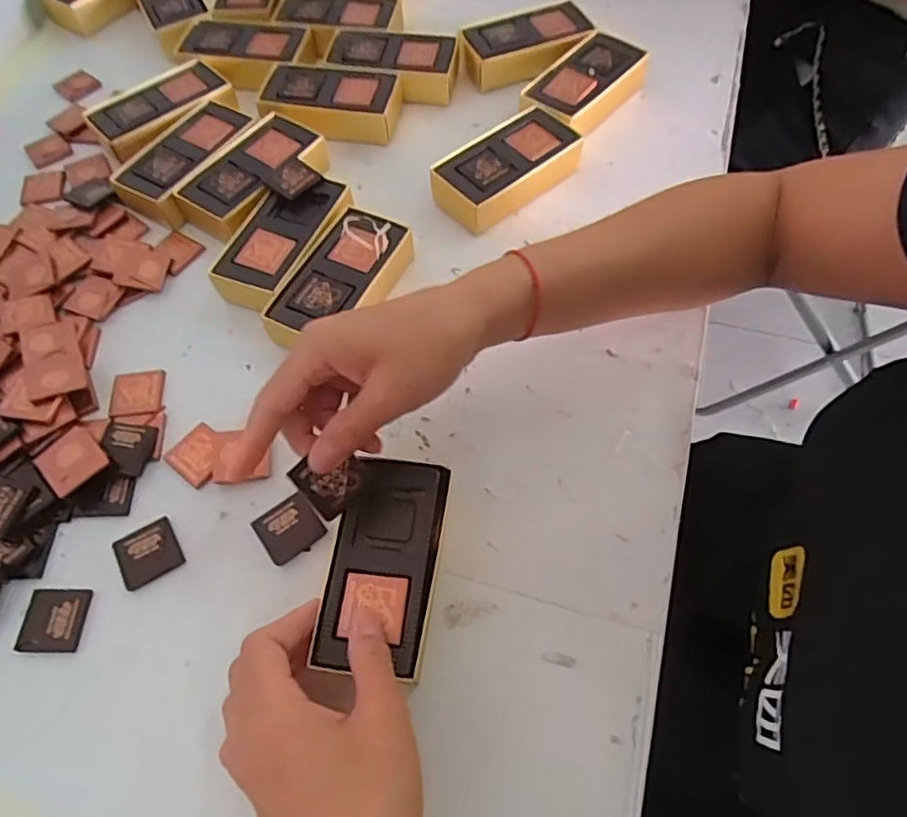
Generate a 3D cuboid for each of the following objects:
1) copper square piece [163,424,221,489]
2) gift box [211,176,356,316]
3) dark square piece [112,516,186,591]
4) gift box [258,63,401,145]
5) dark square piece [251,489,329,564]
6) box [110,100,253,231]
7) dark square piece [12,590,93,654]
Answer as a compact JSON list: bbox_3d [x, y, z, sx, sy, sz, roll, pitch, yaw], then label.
[{"bbox_3d":[-0.161,0.028,0.393,0.034,0.004,0.034,32,67,19],"label":"copper square piece"},{"bbox_3d":[-0.124,-0.120,0.459,0.062,0.033,0.119,23,64,14],"label":"gift box"},{"bbox_3d":[-0.179,0.084,0.365,0.034,0.004,0.034,-30,64,-14],"label":"dark square piece"},{"bbox_3d":[-0.106,-0.261,0.536,0.116,0.033,0.063,7,61,6],"label":"gift box"},{"bbox_3d":[-0.098,0.072,0.371,0.035,0.006,0.033,-33,64,-15],"label":"dark square piece"},{"bbox_3d":[-0.212,-0.201,0.505,0.057,0.030,0.113,30,66,18],"label":"box"},{"bbox_3d":[-0.224,0.118,0.347,0.035,0.004,0.033,1,61,3],"label":"dark square piece"}]

